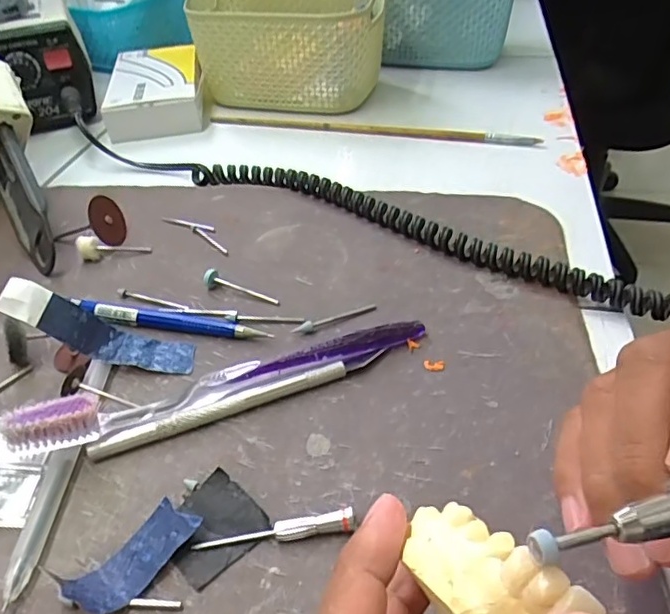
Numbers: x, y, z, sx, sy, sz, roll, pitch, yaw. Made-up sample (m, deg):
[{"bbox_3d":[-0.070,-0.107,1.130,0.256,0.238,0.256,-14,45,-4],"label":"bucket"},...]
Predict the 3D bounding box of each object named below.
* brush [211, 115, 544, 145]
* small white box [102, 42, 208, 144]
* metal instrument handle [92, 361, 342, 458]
[{"bbox_3d":[0.024,-0.149,0.480,0.276,0.008,0.012,9,42,14],"label":"brush"},{"bbox_3d":[-0.164,-0.205,0.539,0.083,0.033,0.147,-9,41,-6],"label":"small white box"},{"bbox_3d":[-0.049,0.044,0.256,0.113,0.010,0.008,-16,42,-14],"label":"metal instrument handle"}]

